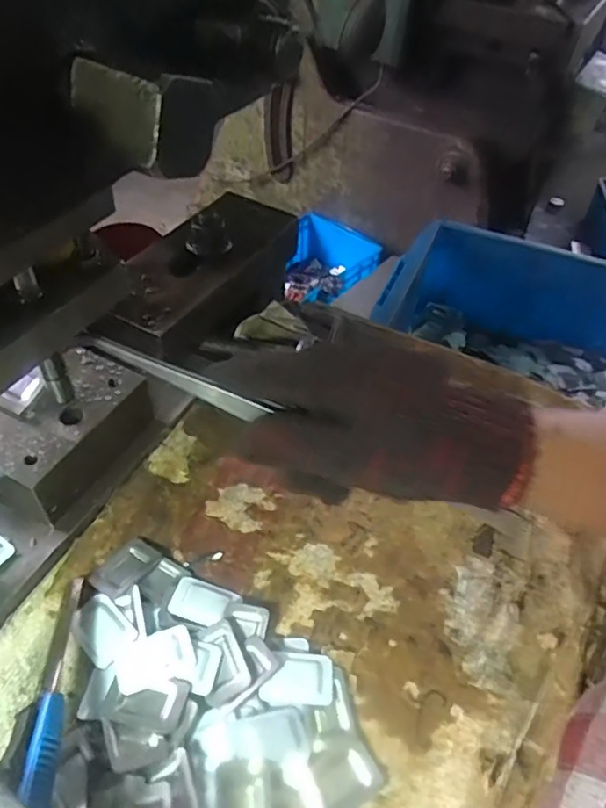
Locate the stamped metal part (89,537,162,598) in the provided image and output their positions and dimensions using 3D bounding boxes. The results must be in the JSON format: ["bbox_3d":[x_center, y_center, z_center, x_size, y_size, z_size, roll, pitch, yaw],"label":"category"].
[{"bbox_3d":[-0.109,0.101,0.348,0.026,0.006,0.039,27,52,19],"label":"stamped metal part"}]

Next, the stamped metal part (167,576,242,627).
[{"bbox_3d":[-0.060,0.119,0.338,0.036,0.008,0.027,16,49,9],"label":"stamped metal part"}]

